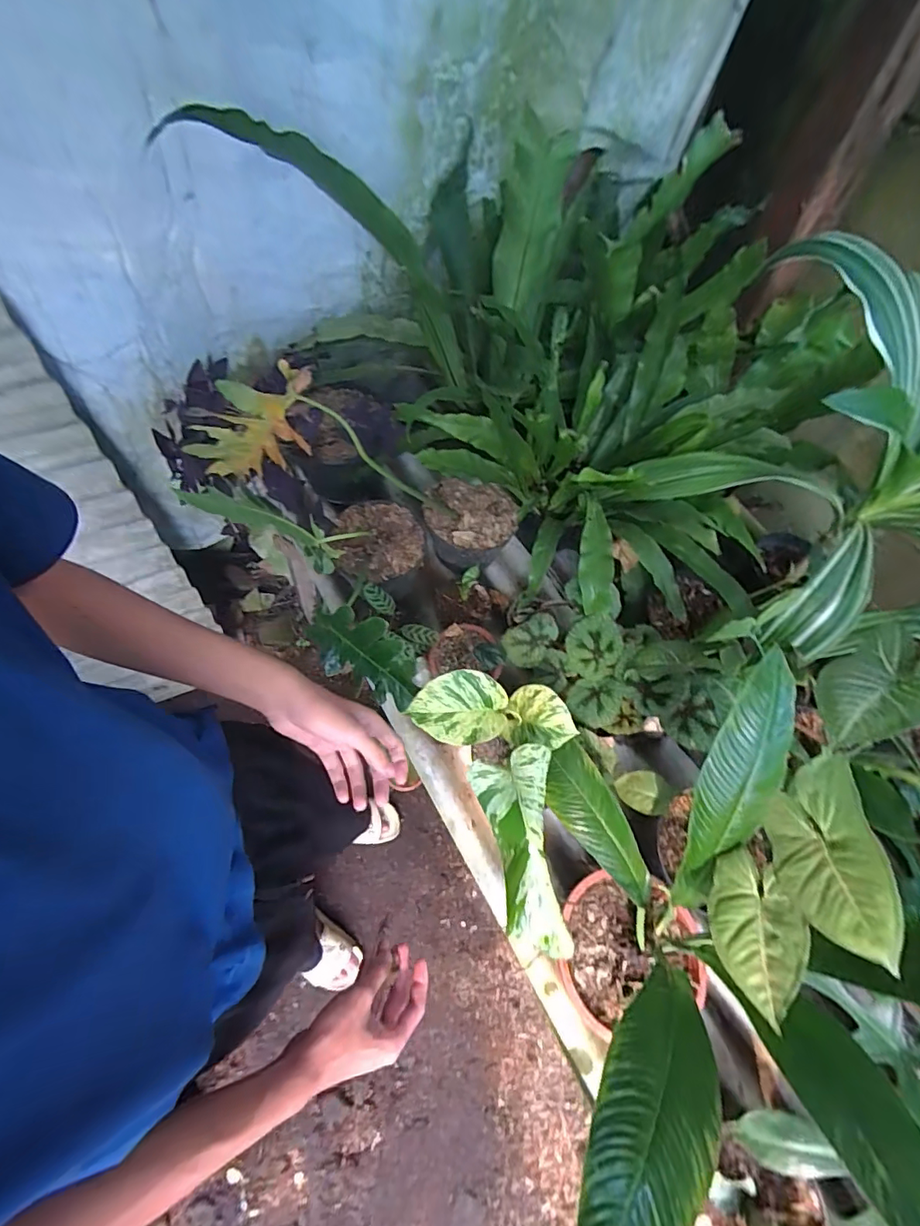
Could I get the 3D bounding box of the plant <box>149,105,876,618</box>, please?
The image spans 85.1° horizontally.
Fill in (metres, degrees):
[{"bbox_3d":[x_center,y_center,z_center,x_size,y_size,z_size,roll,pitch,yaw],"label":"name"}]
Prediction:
[{"bbox_3d":[0.267,-0.499,0.795,0.773,0.407,0.841,42,66,17],"label":"plant"}]

